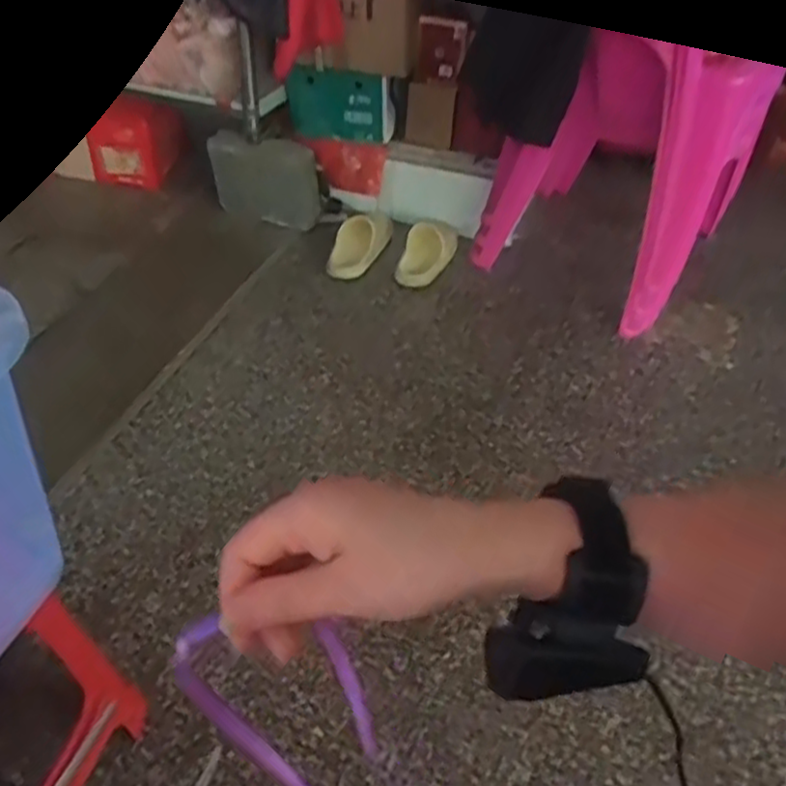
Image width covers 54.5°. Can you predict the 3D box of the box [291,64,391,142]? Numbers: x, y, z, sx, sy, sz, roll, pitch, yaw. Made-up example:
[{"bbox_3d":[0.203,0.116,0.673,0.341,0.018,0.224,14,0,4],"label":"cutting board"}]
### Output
[{"bbox_3d":[-0.115,-0.634,1.689,0.235,0.165,0.052,13,46,8],"label":"box"}]

